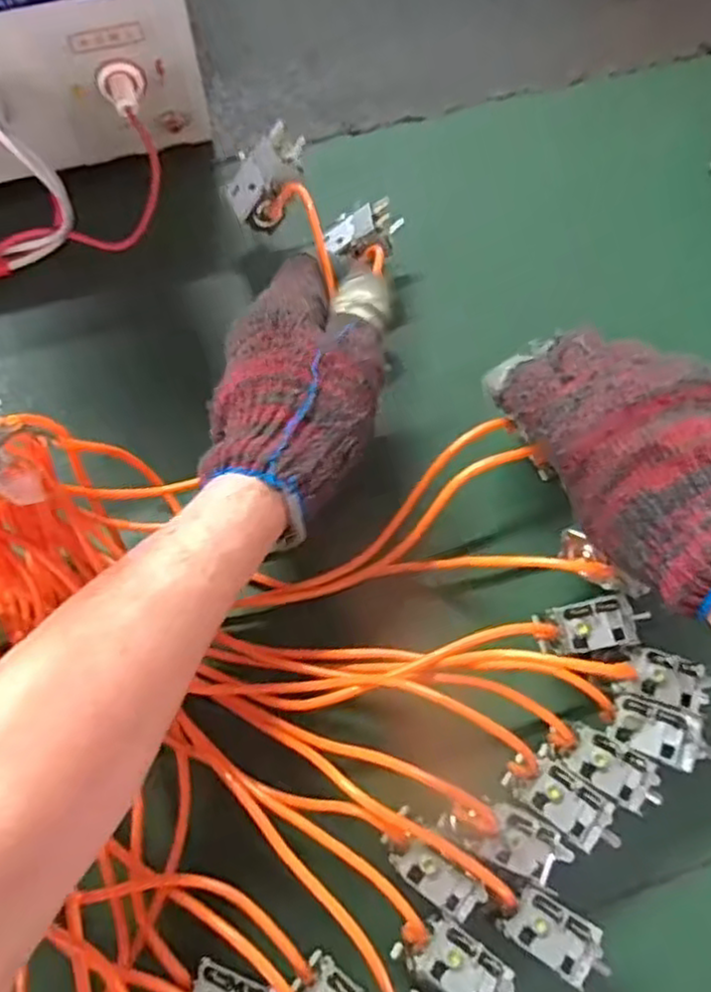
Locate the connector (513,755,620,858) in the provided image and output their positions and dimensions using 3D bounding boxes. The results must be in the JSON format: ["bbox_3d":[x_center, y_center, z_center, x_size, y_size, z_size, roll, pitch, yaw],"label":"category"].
[{"bbox_3d":[0.100,0.144,0.330,0.047,0.021,0.024,37,74,11],"label":"connector"}]

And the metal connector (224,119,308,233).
[{"bbox_3d":[-0.050,-0.189,0.427,0.052,0.023,0.039,-44,72,30],"label":"metal connector"}]

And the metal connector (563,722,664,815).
[{"bbox_3d":[0.120,0.128,0.332,0.045,0.012,0.023,30,72,9],"label":"metal connector"}]

